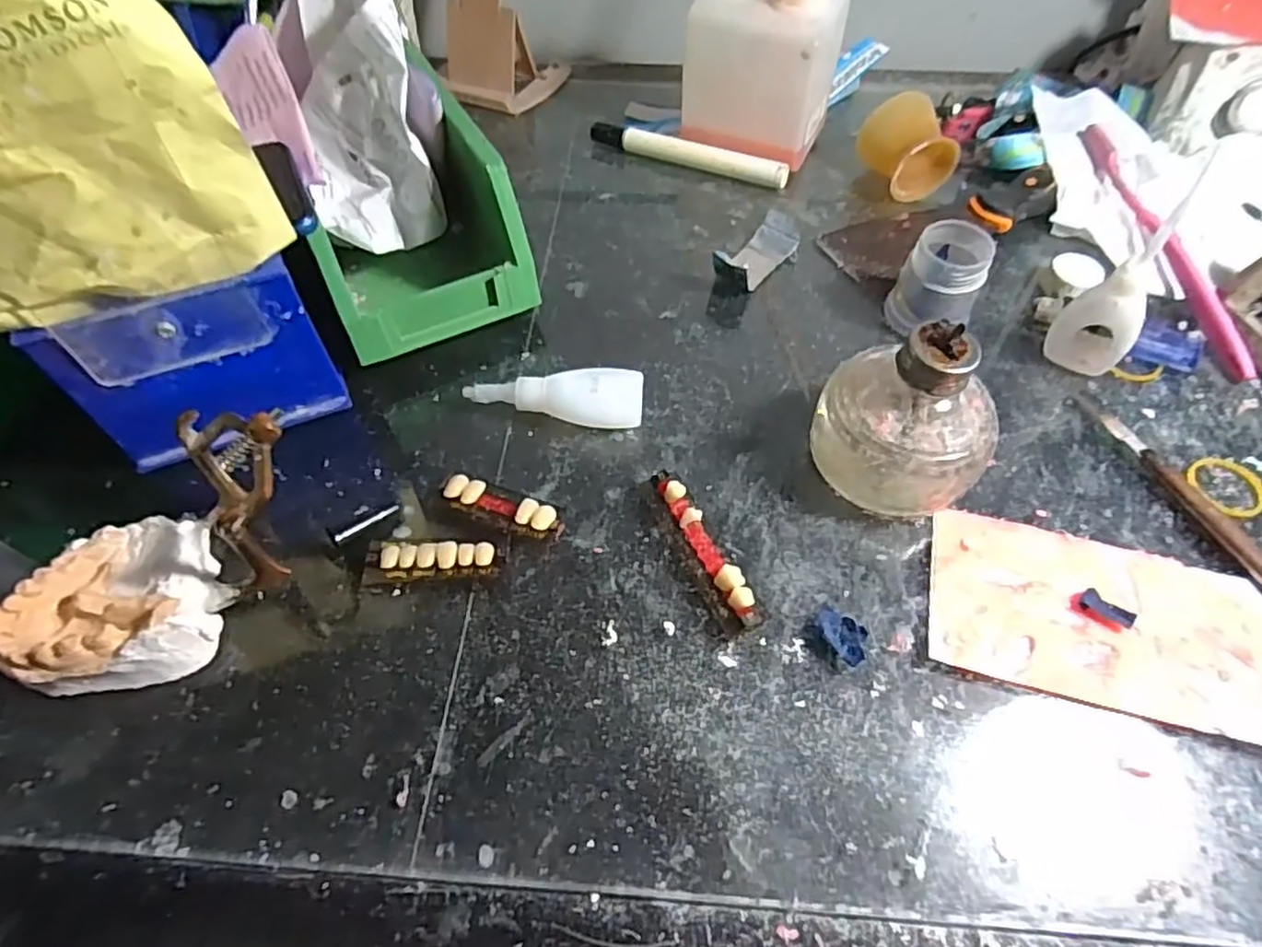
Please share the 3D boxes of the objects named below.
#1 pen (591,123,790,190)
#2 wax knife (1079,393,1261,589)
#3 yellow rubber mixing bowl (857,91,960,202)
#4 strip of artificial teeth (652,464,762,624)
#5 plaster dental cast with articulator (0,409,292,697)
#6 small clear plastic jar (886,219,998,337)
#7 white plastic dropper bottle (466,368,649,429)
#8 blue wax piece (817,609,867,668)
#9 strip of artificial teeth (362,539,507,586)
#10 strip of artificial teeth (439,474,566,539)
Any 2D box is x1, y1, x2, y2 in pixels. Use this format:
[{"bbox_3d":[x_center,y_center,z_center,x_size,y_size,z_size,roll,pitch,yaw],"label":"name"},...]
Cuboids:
[{"bbox_3d":[0.040,-0.224,0.482,0.142,0.017,0.015,21,58,15],"label":"pen"},{"bbox_3d":[0.264,0.025,0.306,0.016,0.008,0.170,-15,56,-10],"label":"wax knife"},{"bbox_3d":[0.181,-0.212,0.451,0.047,0.050,0.050,-20,57,-13],"label":"yellow rubber mixing bowl"},{"bbox_3d":[0.032,0.031,0.303,0.011,0.011,0.082,-22,57,-14],"label":"strip of artificial teeth"},{"bbox_3d":[-0.186,0.031,0.274,0.123,0.061,0.075,-28,59,-18],"label":"plaster dental cast with articulator"},{"bbox_3d":[0.166,-0.101,0.372,0.042,0.052,0.042,0,55,0],"label":"small clear plastic jar"},{"bbox_3d":[-0.038,-0.036,0.346,0.087,0.022,0.028,-1,55,0],"label":"white plastic dropper bottle"},{"bbox_3d":[0.087,0.065,0.281,0.013,0.008,0.025,-27,59,-17],"label":"blue wax piece"},{"bbox_3d":[-0.085,0.037,0.300,0.060,0.009,0.020,-4,55,-2],"label":"strip of artificial teeth"},{"bbox_3d":[-0.058,0.015,0.315,0.058,0.012,0.016,19,57,13],"label":"strip of artificial teeth"}]

